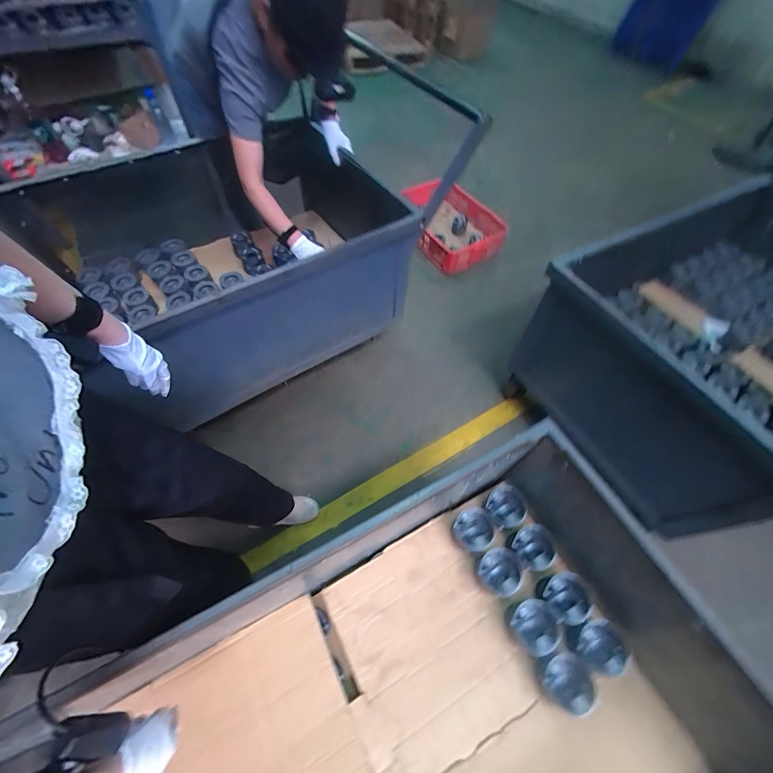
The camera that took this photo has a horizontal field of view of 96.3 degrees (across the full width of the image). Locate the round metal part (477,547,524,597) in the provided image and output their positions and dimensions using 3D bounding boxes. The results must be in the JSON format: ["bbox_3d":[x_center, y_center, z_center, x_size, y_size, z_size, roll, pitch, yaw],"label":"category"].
[{"bbox_3d":[0.253,0.421,0.786,0.085,0.079,0.090,1,57,-1],"label":"round metal part"}]

